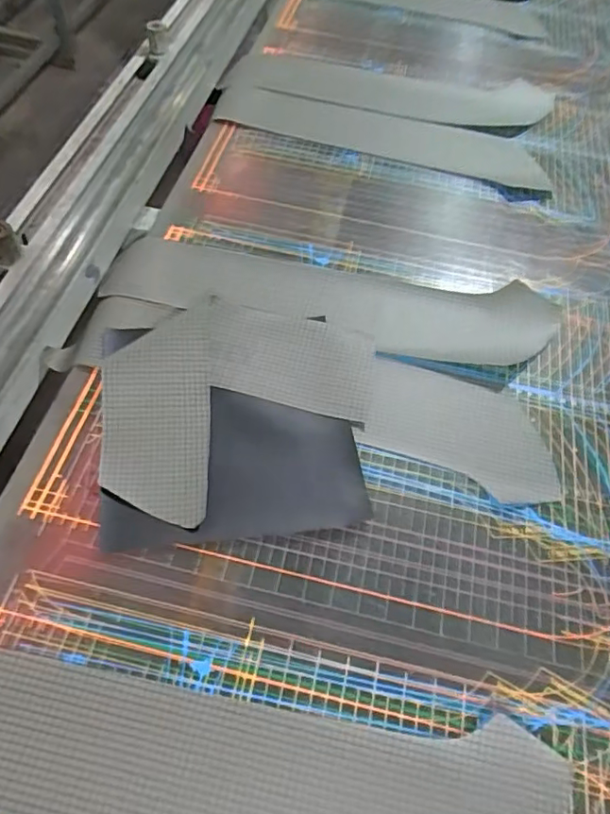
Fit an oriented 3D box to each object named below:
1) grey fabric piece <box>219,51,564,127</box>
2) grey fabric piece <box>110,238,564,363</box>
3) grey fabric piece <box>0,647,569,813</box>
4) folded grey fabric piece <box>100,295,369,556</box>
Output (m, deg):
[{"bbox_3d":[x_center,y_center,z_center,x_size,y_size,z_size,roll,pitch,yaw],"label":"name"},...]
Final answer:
[{"bbox_3d":[0.110,-0.414,0.732,0.404,0.021,0.094,9,64,5],"label":"grey fabric piece"},{"bbox_3d":[0.019,-0.104,0.534,0.425,0.013,0.099,10,59,2],"label":"grey fabric piece"},{"bbox_3d":[-0.056,0.220,0.333,0.400,0.007,0.097,10,59,2],"label":"grey fabric piece"},{"bbox_3d":[-0.052,0.004,0.459,0.219,0.014,0.207,-4,59,-6],"label":"folded grey fabric piece"}]

